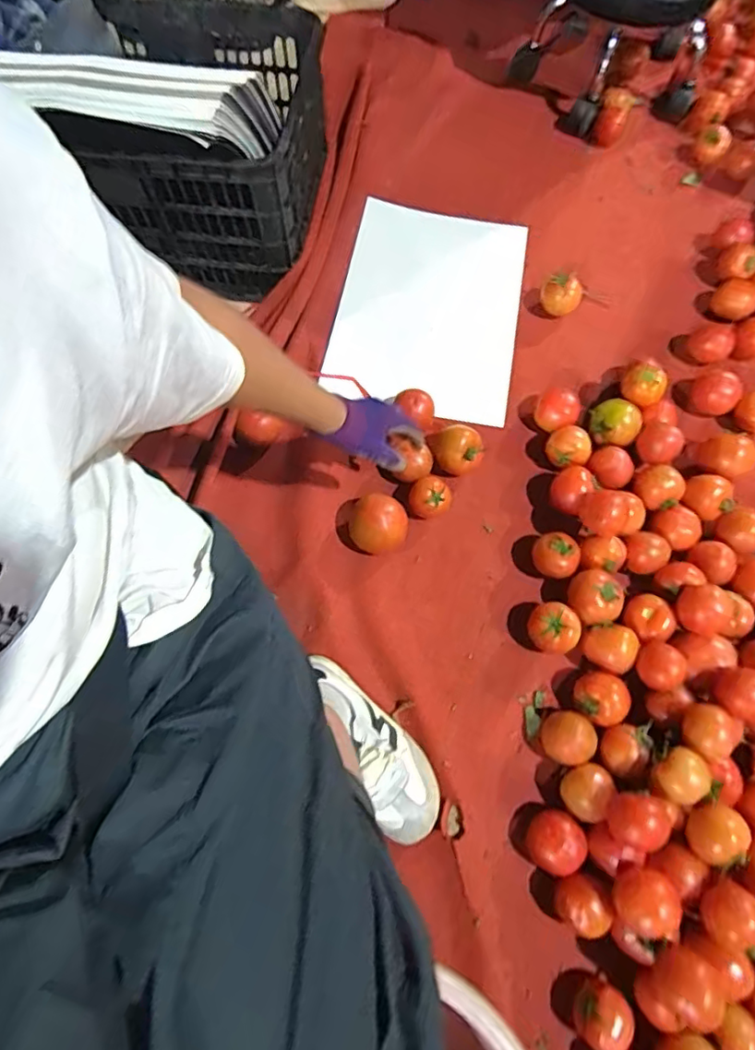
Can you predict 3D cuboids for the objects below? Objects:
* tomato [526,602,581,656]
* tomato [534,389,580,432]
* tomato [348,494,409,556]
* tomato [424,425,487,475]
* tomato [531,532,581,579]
[{"bbox_3d":[0.230,0.137,0.742,0.064,0.054,0.062,22,71,8],"label":"tomato"},{"bbox_3d":[0.275,-0.174,0.864,0.061,0.043,0.058,-1,69,2],"label":"tomato"},{"bbox_3d":[0.002,-0.001,0.792,0.080,0.067,0.072,-10,69,-2],"label":"tomato"},{"bbox_3d":[0.118,-0.105,0.831,0.068,0.060,0.063,-28,72,-10],"label":"tomato"},{"bbox_3d":[0.243,0.045,0.777,0.061,0.054,0.054,33,73,12],"label":"tomato"}]

